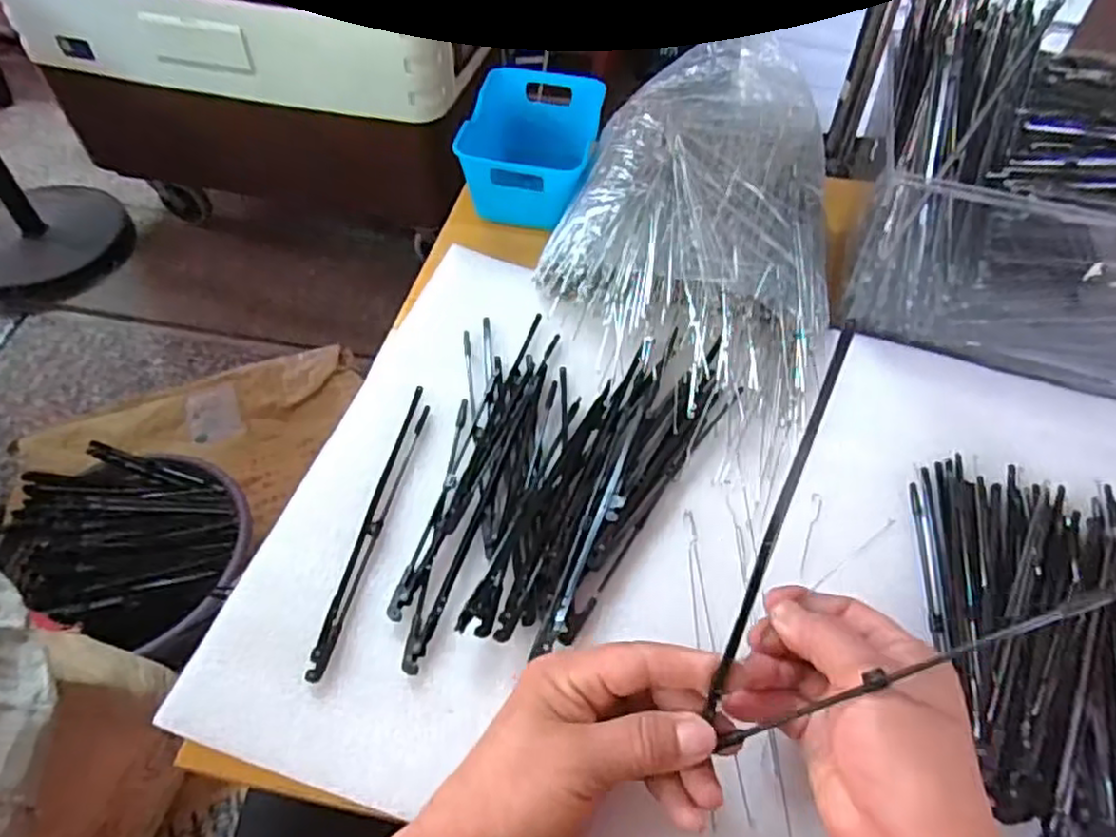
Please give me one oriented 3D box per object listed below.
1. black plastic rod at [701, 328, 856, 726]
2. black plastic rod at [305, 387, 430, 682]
[{"bbox_3d":[0.086,0.043,0.276,0.006,0.165,0.004,19,8,13],"label":"black plastic rod"},{"bbox_3d":[-0.104,0.056,0.401,0.012,0.005,0.187,9,51,5],"label":"black plastic rod"}]

